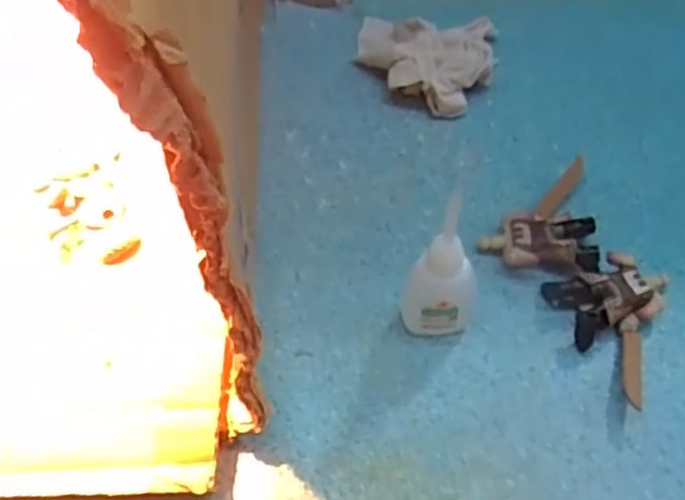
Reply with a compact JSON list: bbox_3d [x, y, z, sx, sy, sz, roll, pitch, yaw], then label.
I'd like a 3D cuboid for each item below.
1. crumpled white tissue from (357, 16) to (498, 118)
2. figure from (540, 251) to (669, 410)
[{"bbox_3d":[0.052,-0.124,0.448,0.088,0.028,0.082,8,57,6],"label":"crumpled white tissue"},{"bbox_3d":[0.139,0.035,0.338,0.054,0.019,0.071,-18,58,-11],"label":"figure"}]

